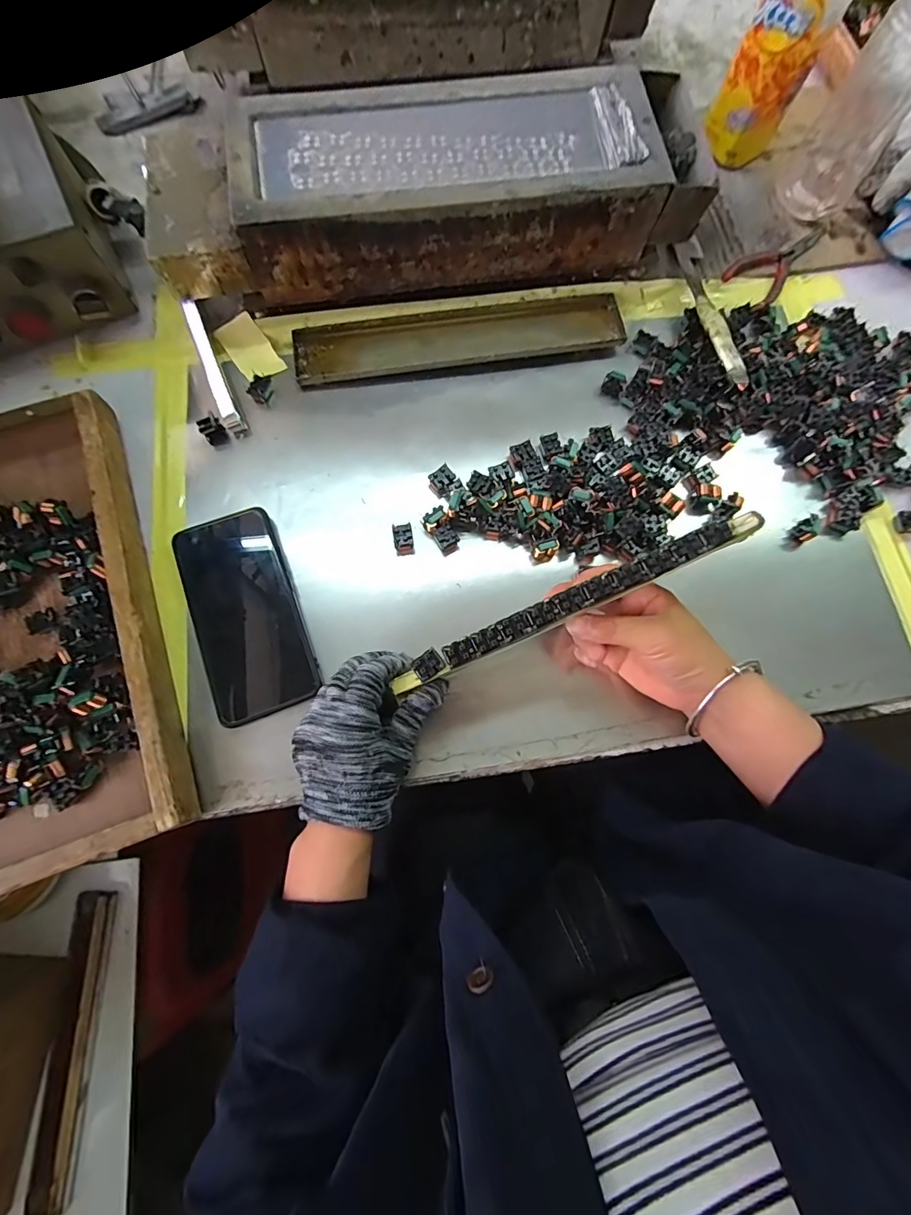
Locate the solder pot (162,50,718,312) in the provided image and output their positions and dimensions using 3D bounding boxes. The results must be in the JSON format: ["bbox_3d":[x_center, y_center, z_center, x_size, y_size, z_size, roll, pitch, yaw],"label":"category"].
[{"bbox_3d":[-0.020,-0.354,0.407,0.447,0.098,0.140,-9,80,-4],"label":"solder pot"}]

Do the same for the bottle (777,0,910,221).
[{"bbox_3d":[0.358,-0.435,0.396,0.070,0.172,0.056,33,80,6],"label":"bottle"}]

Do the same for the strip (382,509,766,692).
[{"bbox_3d":[0.074,-0.002,0.303,0.246,0.017,0.017,-25,77,4],"label":"strip"}]

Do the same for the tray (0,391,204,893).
[{"bbox_3d":[-0.345,0.025,0.337,0.236,0.038,0.337,-19,81,-6],"label":"tray"}]

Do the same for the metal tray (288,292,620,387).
[{"bbox_3d":[0.004,-0.246,0.429,0.298,0.013,0.059,-9,80,-4],"label":"metal tray"}]

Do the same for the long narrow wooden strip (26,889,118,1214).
[{"bbox_3d":[-0.403,0.458,0.488,0.038,0.019,0.283,1,80,-3],"label":"long narrow wooden strip"}]

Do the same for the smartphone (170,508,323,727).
[{"bbox_3d":[-0.162,0.002,0.359,0.076,0.015,0.158,-22,82,-6],"label":"smartphone"}]

